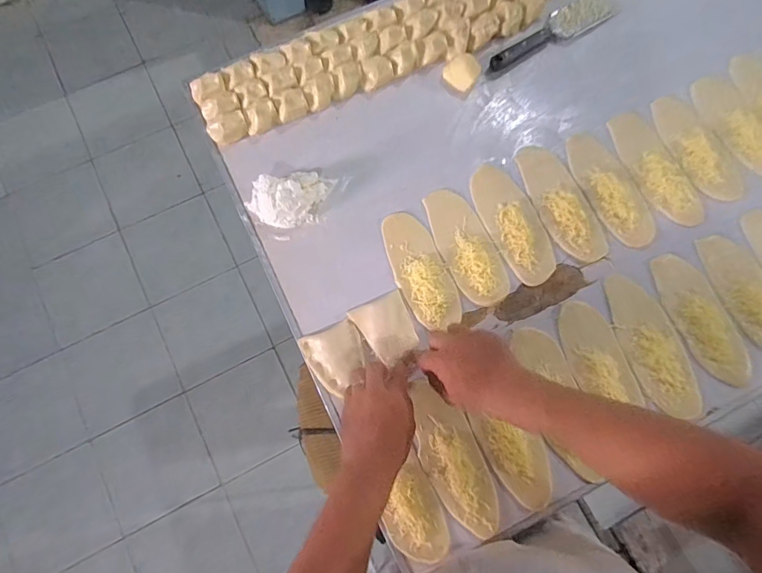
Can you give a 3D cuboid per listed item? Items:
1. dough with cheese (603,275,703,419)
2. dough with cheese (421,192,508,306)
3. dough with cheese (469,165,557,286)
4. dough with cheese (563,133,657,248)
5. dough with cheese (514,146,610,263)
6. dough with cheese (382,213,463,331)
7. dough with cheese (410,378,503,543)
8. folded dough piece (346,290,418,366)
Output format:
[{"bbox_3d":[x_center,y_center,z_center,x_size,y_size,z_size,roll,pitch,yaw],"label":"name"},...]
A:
[{"bbox_3d":[0.359,0.077,0.562,0.073,0.012,0.195,-18,77,-3],"label":"dough with cheese"},{"bbox_3d":[0.121,-0.059,0.599,0.072,0.013,0.178,-24,77,-4],"label":"dough with cheese"},{"bbox_3d":[0.190,-0.093,0.604,0.072,0.008,0.183,-24,77,-4],"label":"dough with cheese"},{"bbox_3d":[0.335,-0.147,0.614,0.072,0.014,0.188,-26,77,-5],"label":"dough with cheese"},{"bbox_3d":[0.261,-0.124,0.617,0.072,0.022,0.193,-20,77,-4],"label":"dough with cheese"},{"bbox_3d":[0.055,-0.025,0.591,0.069,0.009,0.172,-23,77,-4],"label":"dough with cheese"},{"bbox_3d":[0.088,0.212,0.533,0.071,0.009,0.193,-21,77,-4],"label":"dough with cheese"},{"bbox_3d":[0.010,0.054,0.567,0.071,0.018,0.083,-28,77,-5],"label":"folded dough piece"}]

